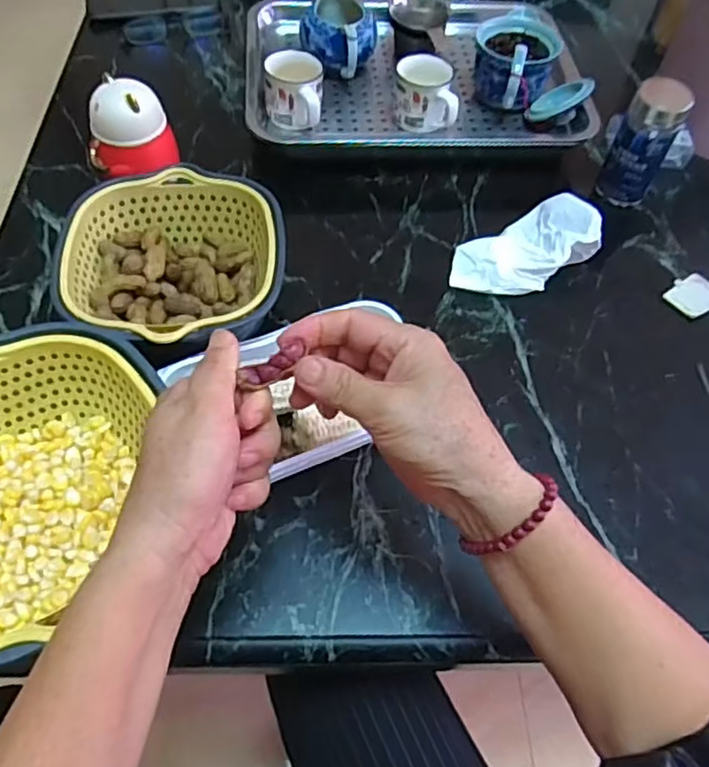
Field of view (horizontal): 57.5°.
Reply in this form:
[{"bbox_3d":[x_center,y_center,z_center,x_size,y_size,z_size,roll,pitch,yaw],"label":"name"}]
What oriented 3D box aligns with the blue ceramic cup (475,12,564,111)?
[{"bbox_3d":[0.166,-0.328,0.668,0.082,0.066,0.103,12,57,8],"label":"blue ceramic cup"}]

